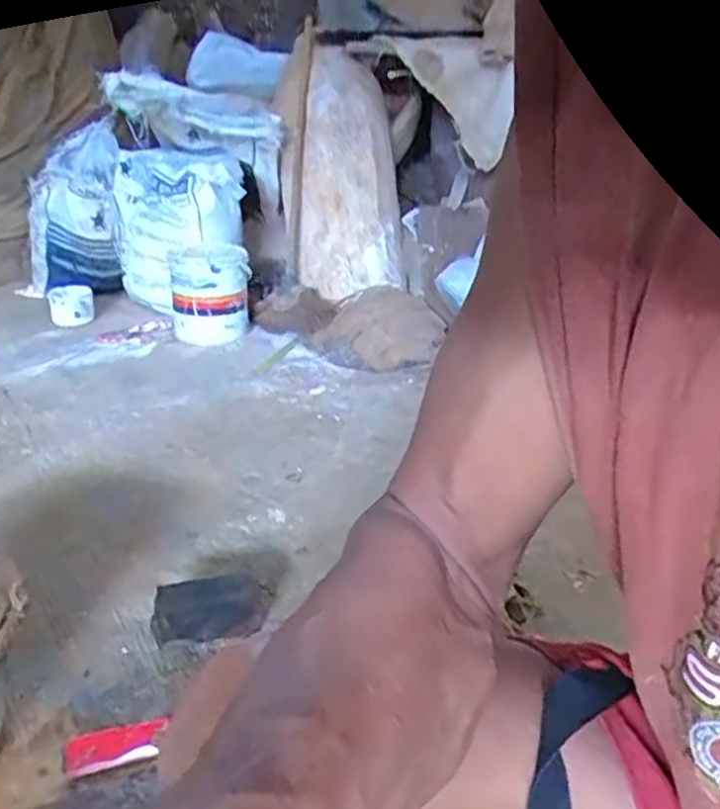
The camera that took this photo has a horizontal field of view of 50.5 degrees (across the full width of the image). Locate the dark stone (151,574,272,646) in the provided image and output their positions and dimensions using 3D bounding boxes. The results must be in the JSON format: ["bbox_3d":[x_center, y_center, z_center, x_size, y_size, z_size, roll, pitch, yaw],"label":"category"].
[{"bbox_3d":[-0.176,0.242,0.919,0.148,0.050,0.069,-11,28,-24],"label":"dark stone"}]

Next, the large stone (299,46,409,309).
[{"bbox_3d":[-0.017,-0.530,1.797,0.239,0.542,0.153,-1,5,-7],"label":"large stone"}]

